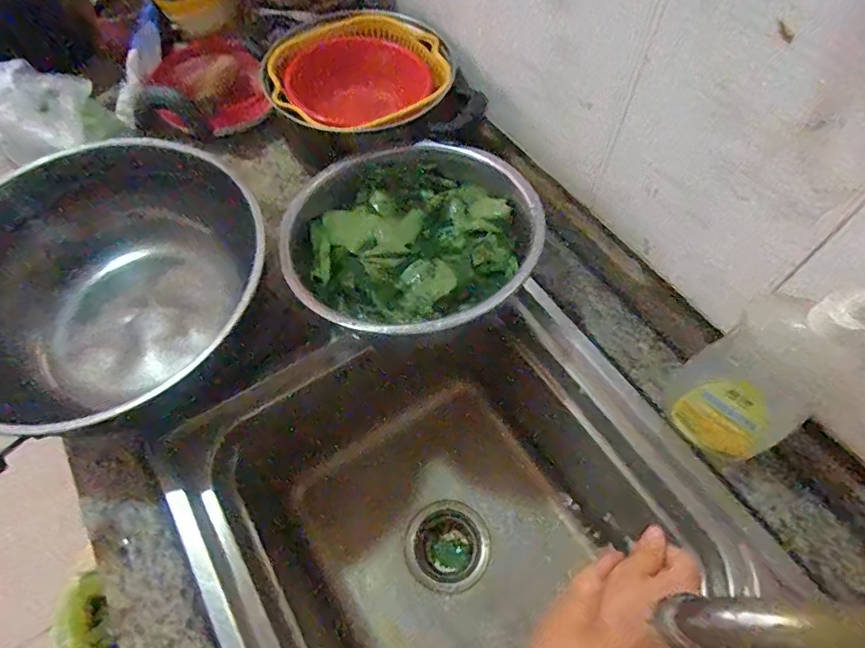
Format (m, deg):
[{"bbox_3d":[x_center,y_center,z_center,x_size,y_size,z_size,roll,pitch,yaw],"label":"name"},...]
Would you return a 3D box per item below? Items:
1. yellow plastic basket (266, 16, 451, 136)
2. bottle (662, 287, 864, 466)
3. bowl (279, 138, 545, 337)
[{"bbox_3d":[-0.091,-0.295,0.680,0.213,0.104,0.201,-11,61,-5],"label":"yellow plastic basket"},{"bbox_3d":[0.267,0.044,0.417,0.069,0.182,0.093,-35,65,-18],"label":"bottle"},{"bbox_3d":[-0.024,-0.092,0.556,0.262,0.090,0.265,0,60,1],"label":"bowl"}]

